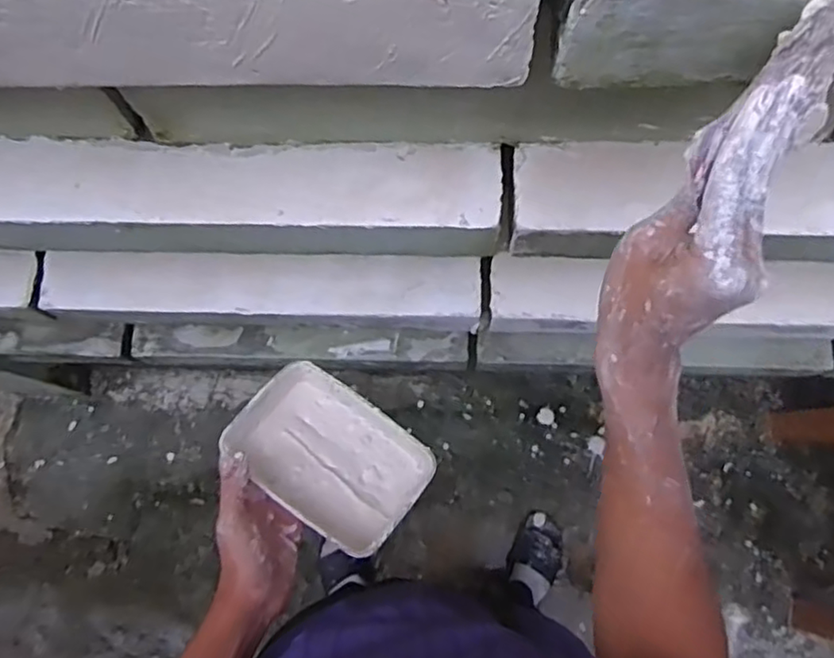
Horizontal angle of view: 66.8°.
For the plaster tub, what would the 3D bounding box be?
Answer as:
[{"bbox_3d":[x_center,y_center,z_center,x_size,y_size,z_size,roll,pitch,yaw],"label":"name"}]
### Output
[{"bbox_3d":[-0.078,0.113,0.567,0.166,0.045,0.111,34,78,10],"label":"plaster tub"}]

